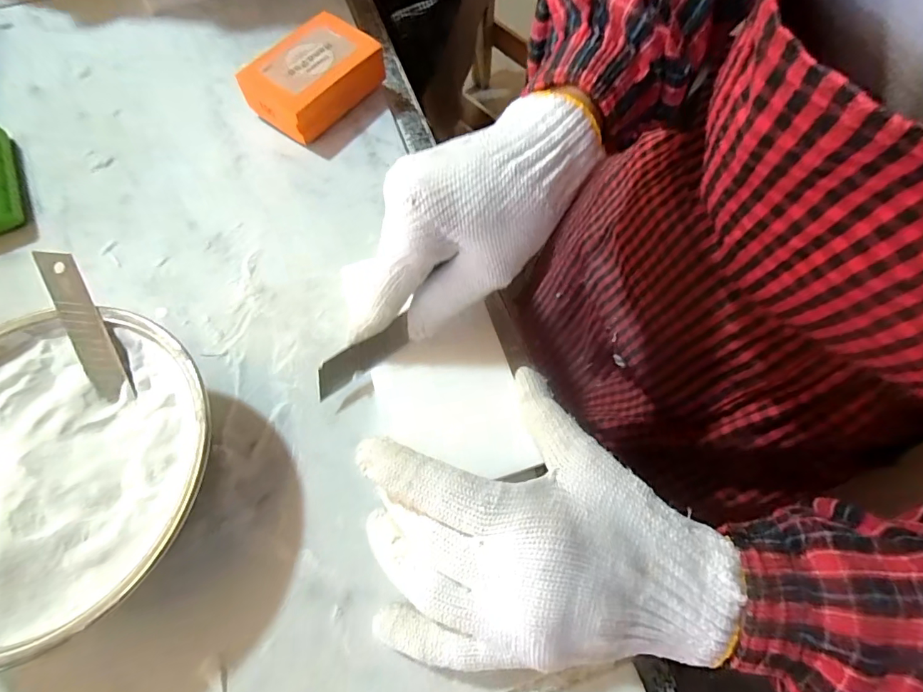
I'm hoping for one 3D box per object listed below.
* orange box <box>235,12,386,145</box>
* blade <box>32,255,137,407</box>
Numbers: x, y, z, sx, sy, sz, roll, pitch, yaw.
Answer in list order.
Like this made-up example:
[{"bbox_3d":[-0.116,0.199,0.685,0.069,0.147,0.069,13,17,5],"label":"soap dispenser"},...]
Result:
[{"bbox_3d":[-0.108,-0.198,0.345,0.063,0.036,0.091,36,71,16],"label":"orange box"},{"bbox_3d":[-0.185,-0.010,0.226,0.017,0.004,0.080,-27,88,-11],"label":"blade"}]

